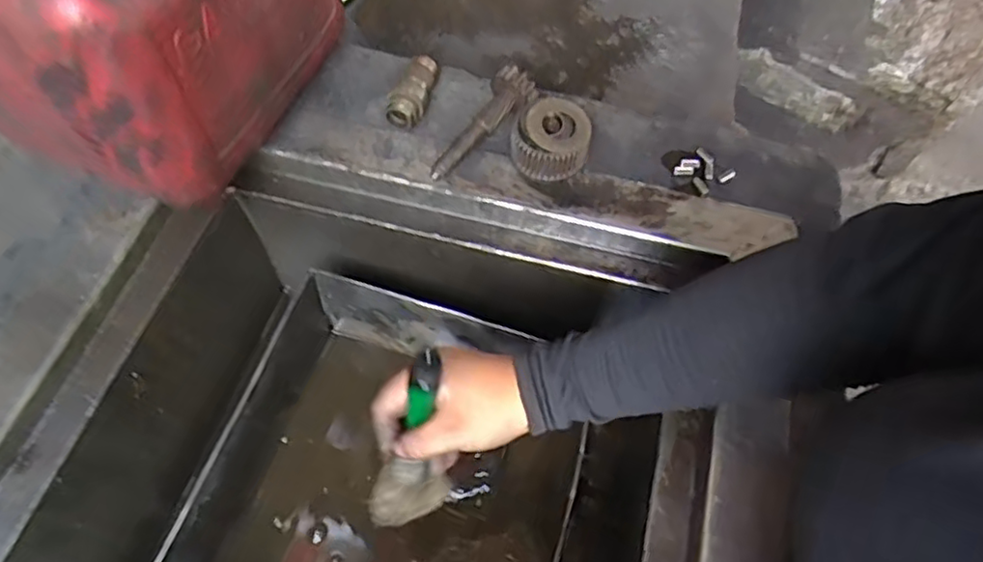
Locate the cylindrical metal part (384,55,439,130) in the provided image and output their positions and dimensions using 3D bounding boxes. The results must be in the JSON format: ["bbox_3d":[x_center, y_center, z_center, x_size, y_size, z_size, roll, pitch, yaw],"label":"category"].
[{"bbox_3d":[-0.066,-0.158,0.555,0.029,0.033,0.062,11,59,6],"label":"cylindrical metal part"}]

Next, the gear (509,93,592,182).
[{"bbox_3d":[0.048,-0.116,0.532,0.061,0.039,0.061,0,59,-1],"label":"gear"}]

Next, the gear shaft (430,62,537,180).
[{"bbox_3d":[-0.009,-0.125,0.539,0.037,0.031,0.112,37,84,19],"label":"gear shaft"}]

